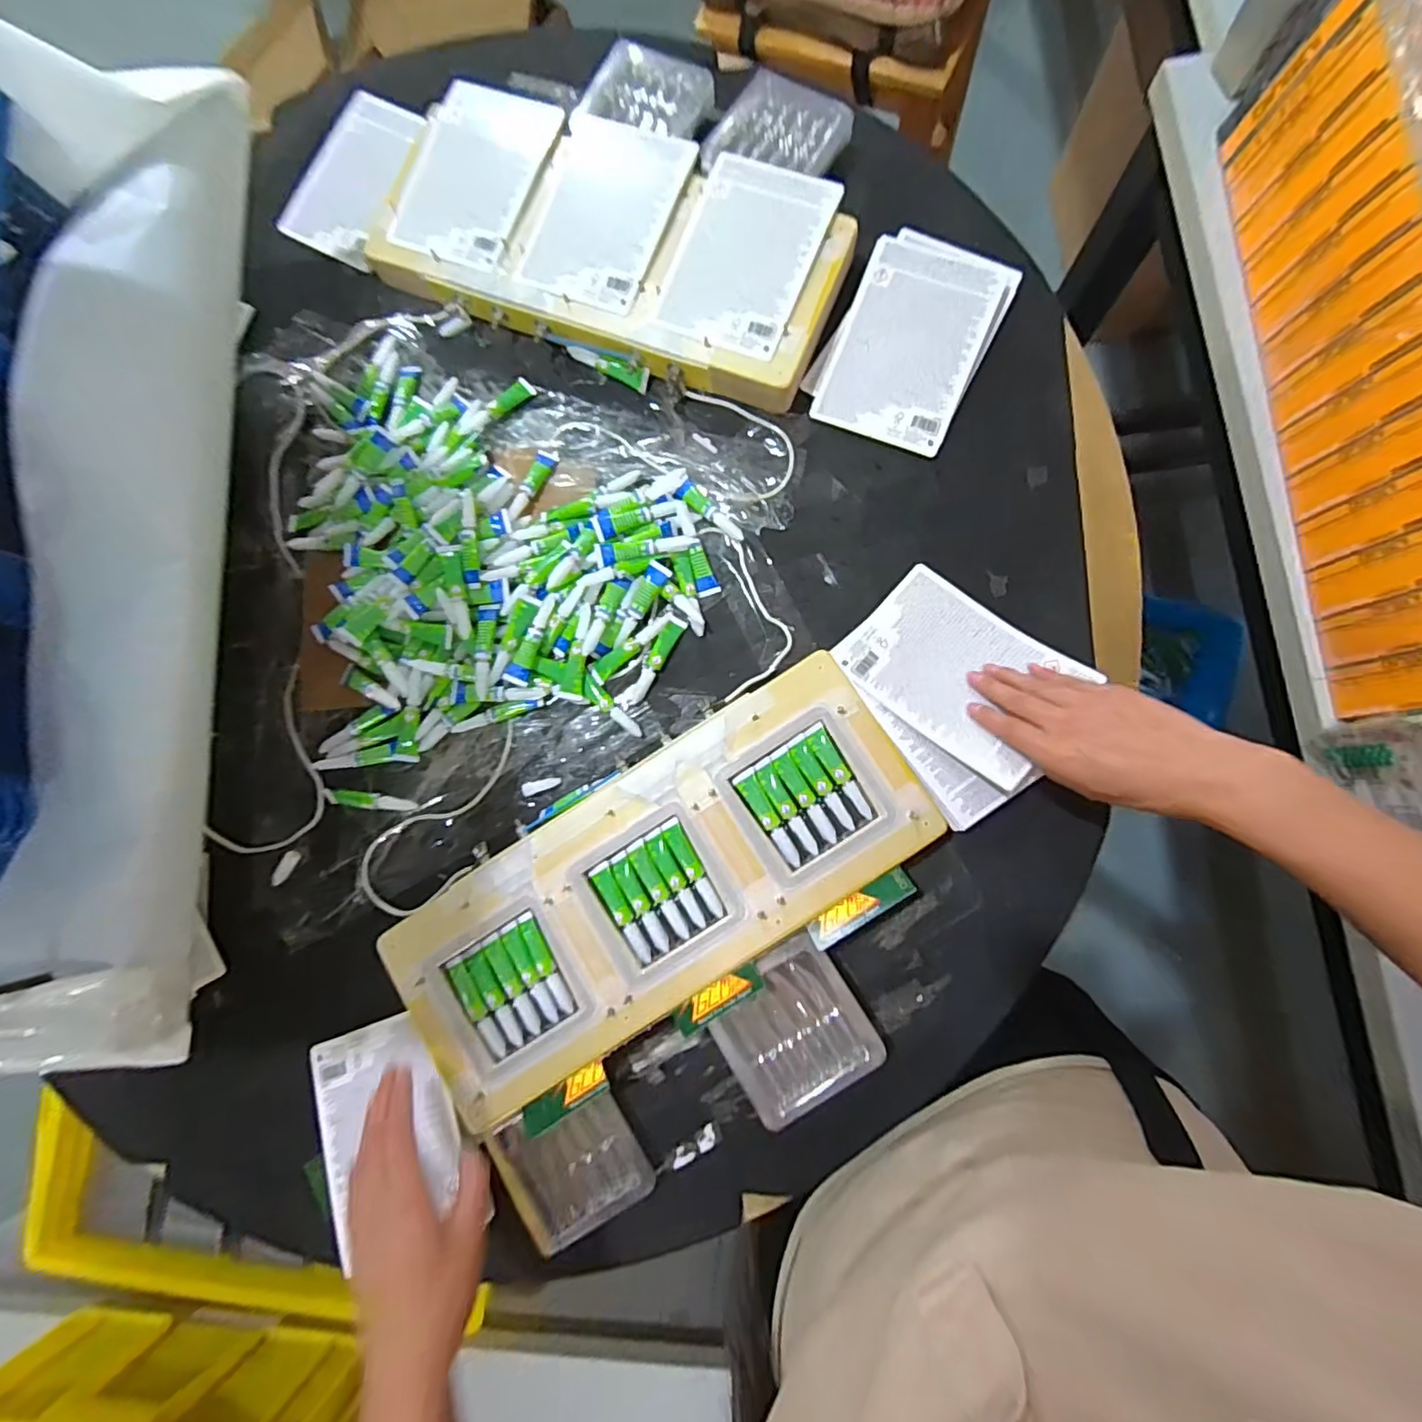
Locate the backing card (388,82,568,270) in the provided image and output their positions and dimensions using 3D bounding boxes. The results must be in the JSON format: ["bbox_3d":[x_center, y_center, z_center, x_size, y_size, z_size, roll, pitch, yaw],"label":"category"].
[{"bbox_3d":[-0.221,-0.500,0.558,0.125,0.008,0.171,20,85,8],"label":"backing card"}]

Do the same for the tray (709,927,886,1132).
[{"bbox_3d":[0.061,0.237,0.449,0.104,0.012,0.107,-33,81,1],"label":"tray"}]

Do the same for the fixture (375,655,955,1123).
[{"bbox_3d":[-0.042,0.142,0.477,0.428,0.039,0.183,-33,80,1],"label":"fixture"}]

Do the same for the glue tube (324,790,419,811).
[{"bbox_3d":[-0.299,0.079,0.525,0.082,0.007,0.014,4,83,7],"label":"glue tube"}]

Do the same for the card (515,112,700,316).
[{"bbox_3d":[-0.094,-0.450,0.539,0.127,0.008,0.178,18,87,10],"label":"card"}]

